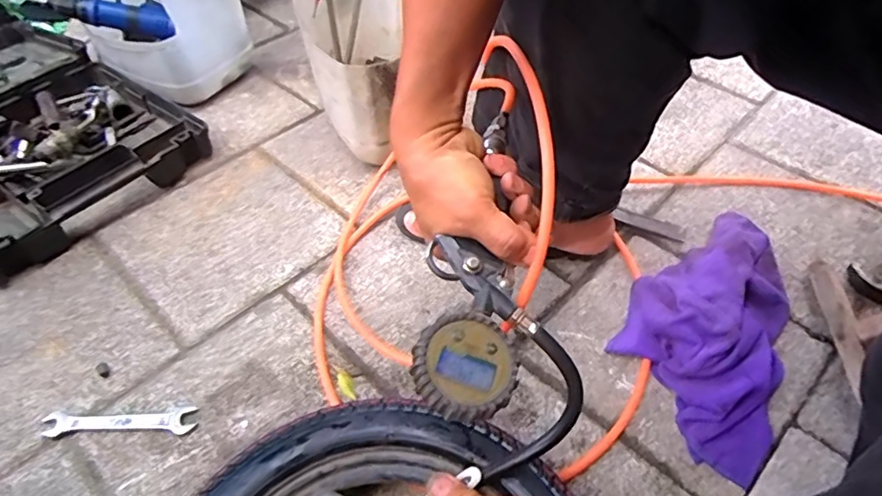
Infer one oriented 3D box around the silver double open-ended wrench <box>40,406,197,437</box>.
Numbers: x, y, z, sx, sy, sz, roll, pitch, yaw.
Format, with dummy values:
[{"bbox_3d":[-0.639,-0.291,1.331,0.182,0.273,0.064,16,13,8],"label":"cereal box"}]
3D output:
[{"bbox_3d":[-0.312,0.169,0.550,0.141,0.007,0.027,-2,48,0],"label":"silver double open-ended wrench"}]

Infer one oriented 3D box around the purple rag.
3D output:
[{"bbox_3d":[0.295,0.069,0.613,0.164,0.057,0.338,22,53,20],"label":"purple rag"}]

